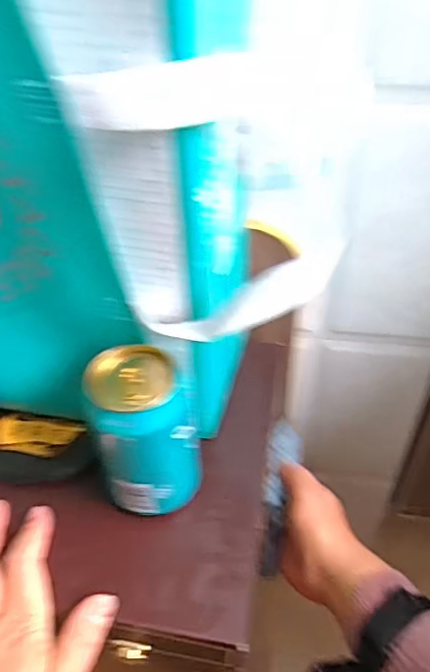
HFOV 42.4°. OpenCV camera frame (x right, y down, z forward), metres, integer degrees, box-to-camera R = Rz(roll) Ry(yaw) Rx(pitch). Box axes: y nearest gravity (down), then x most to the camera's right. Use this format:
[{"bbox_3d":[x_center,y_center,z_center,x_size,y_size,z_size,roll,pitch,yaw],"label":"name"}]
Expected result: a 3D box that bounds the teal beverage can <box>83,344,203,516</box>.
[{"bbox_3d":[-0.045,0.071,0.368,0.064,0.123,0.055,-12,44,-11],"label":"teal beverage can"}]

